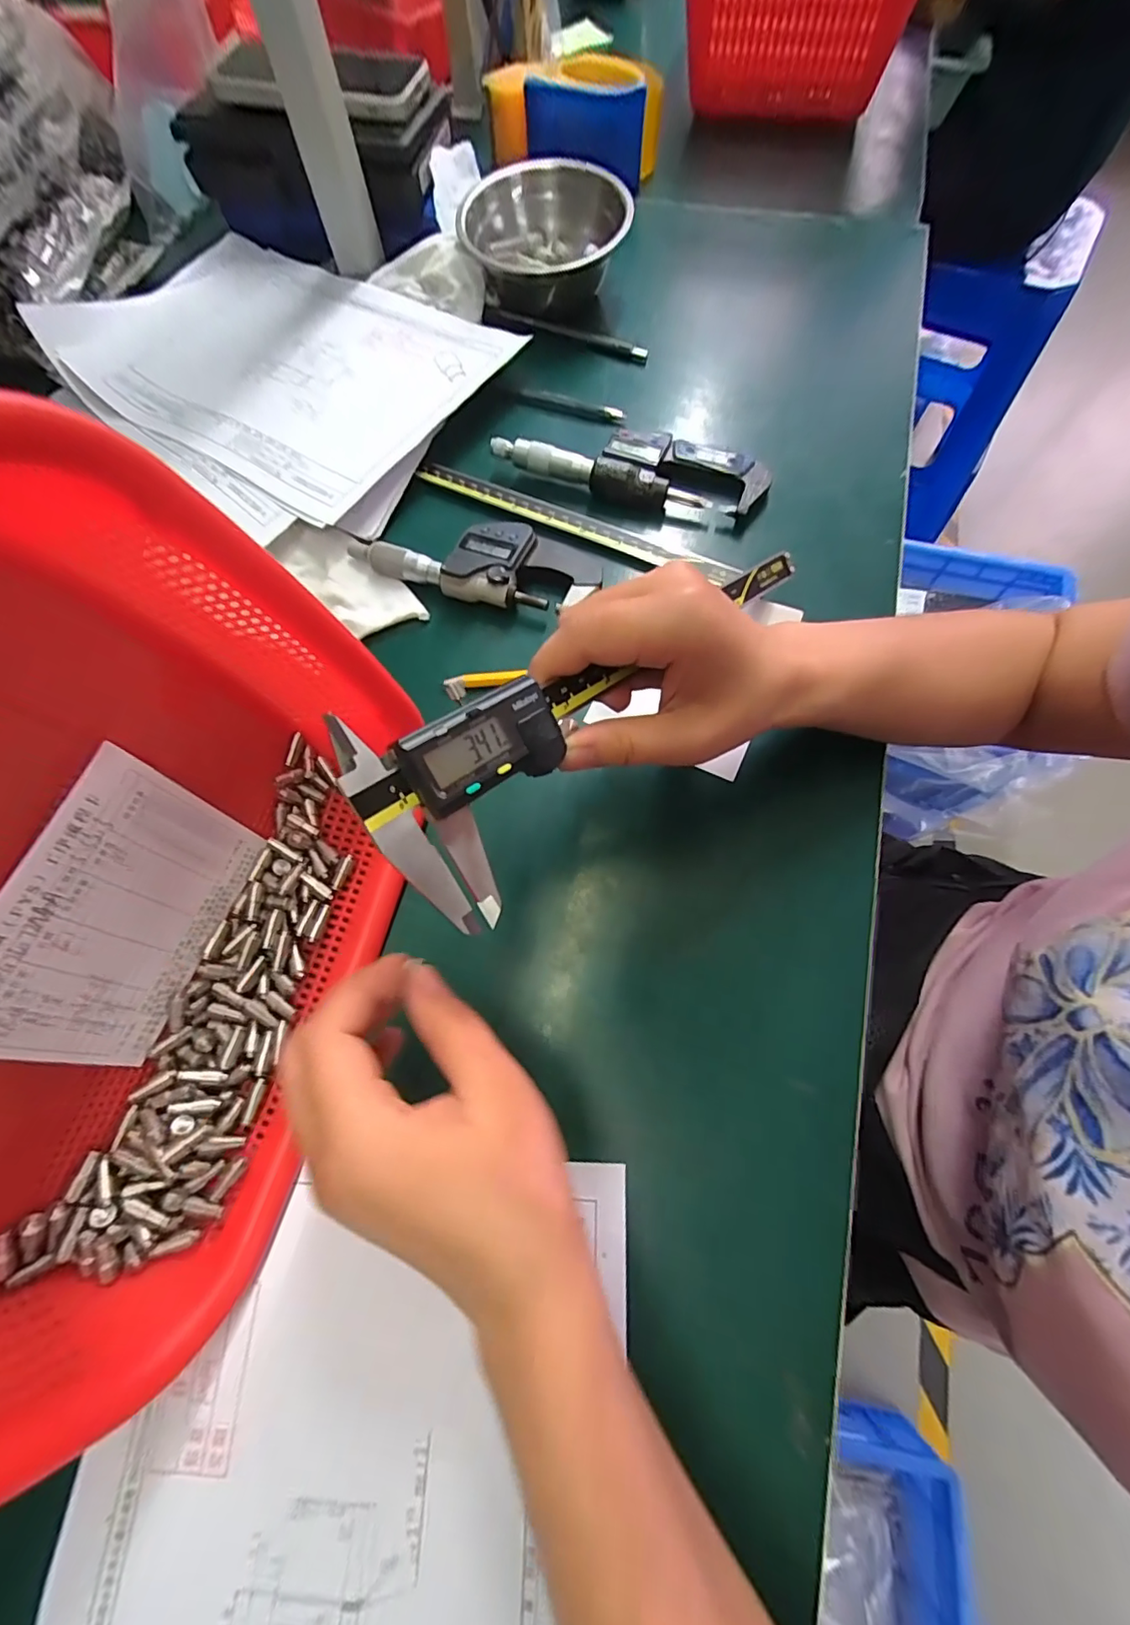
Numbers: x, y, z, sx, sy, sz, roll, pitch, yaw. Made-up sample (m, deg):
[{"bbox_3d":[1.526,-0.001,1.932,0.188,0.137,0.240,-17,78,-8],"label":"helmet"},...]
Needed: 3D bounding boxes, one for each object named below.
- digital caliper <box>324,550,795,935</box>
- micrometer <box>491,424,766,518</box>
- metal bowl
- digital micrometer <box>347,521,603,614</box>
[{"bbox_3d":[0.039,-0.048,0.241,0.267,0.013,0.078,-32,107,-33],"label":"digital caliper"},{"bbox_3d":[0.043,-0.240,0.369,0.183,0.021,0.058,11,70,6],"label":"micrometer"},{"bbox_3d":[-0.015,-0.443,0.422,0.121,0.055,0.121,0,69,1],"label":"metal bowl"},{"bbox_3d":[-0.057,-0.160,0.335,0.157,0.018,0.053,12,70,6],"label":"digital micrometer"}]

